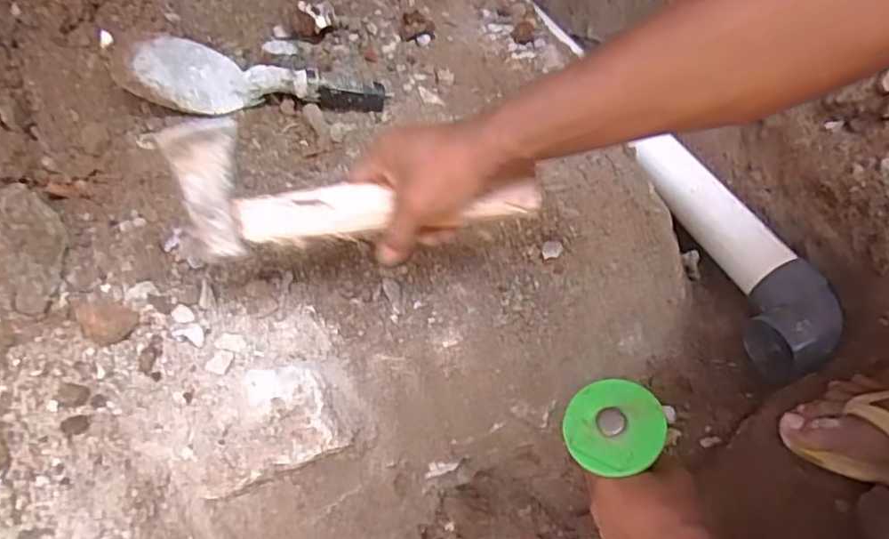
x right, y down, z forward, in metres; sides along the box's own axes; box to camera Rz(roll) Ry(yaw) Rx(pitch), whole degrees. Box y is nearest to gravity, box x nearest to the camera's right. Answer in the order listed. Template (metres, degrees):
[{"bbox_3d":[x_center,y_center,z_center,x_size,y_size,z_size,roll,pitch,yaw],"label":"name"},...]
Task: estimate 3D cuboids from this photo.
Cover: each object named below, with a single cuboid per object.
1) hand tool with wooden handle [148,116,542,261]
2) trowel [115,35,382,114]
[{"bbox_3d":[-0.075,-0.060,0.478,0.258,0.096,0.035,1,13,-8],"label":"hand tool with wooden handle"},{"bbox_3d":[-0.189,-0.193,0.626,0.259,0.045,0.076,1,50,-16],"label":"trowel"}]

